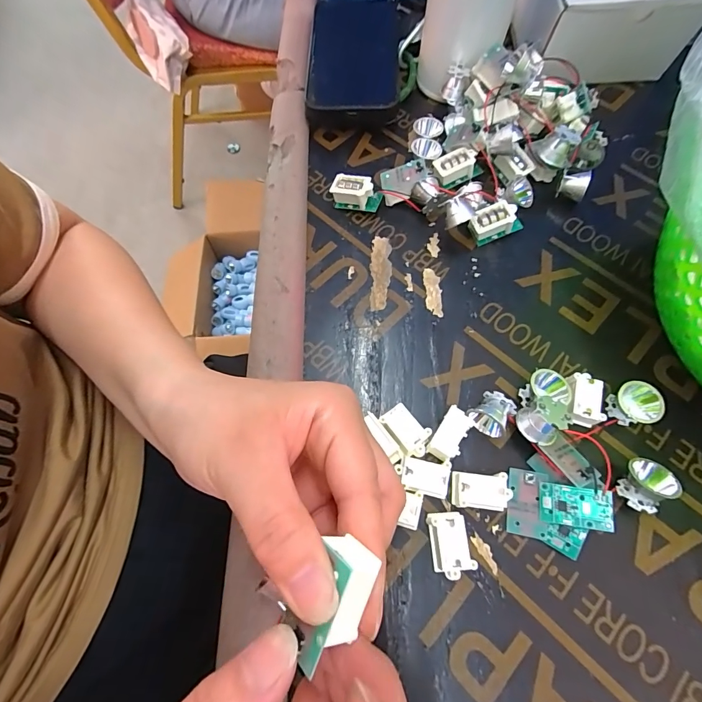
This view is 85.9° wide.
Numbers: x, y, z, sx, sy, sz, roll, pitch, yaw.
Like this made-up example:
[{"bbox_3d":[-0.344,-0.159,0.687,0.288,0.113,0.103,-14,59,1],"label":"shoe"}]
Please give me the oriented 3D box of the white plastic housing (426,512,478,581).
[{"bbox_3d":[0.048,0.096,0.188,0.018,0.014,0.029,-10,67,-4],"label":"white plastic housing"}]

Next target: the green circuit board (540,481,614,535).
[{"bbox_3d":[0.113,0.079,0.190,0.032,0.004,0.019,1,78,20],"label":"green circuit board"}]

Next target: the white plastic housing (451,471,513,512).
[{"bbox_3d":[0.067,0.073,0.197,0.030,0.014,0.017,4,67,2],"label":"white plastic housing"}]

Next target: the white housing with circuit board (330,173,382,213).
[{"bbox_3d":[0.004,-0.114,0.274,0.035,0.021,0.017,19,68,8],"label":"white housing with circuit board"}]

